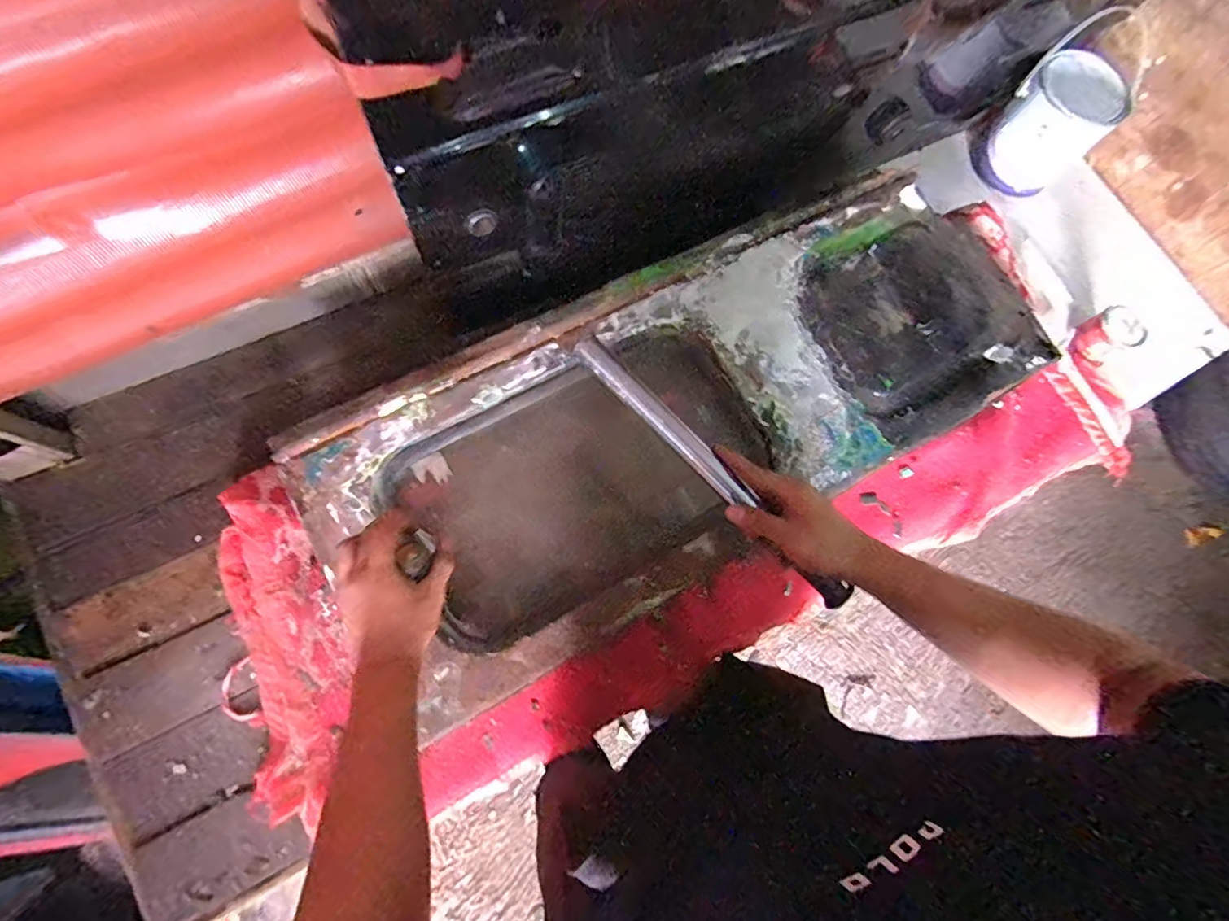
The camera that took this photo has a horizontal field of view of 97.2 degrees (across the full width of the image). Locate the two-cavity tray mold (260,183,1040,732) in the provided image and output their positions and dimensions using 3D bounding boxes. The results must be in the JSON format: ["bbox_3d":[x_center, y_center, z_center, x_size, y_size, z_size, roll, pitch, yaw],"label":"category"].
[{"bbox_3d":[0.126,-0.079,0.708,0.960,0.073,0.365,-28,78,-11],"label":"two-cavity tray mold"}]

